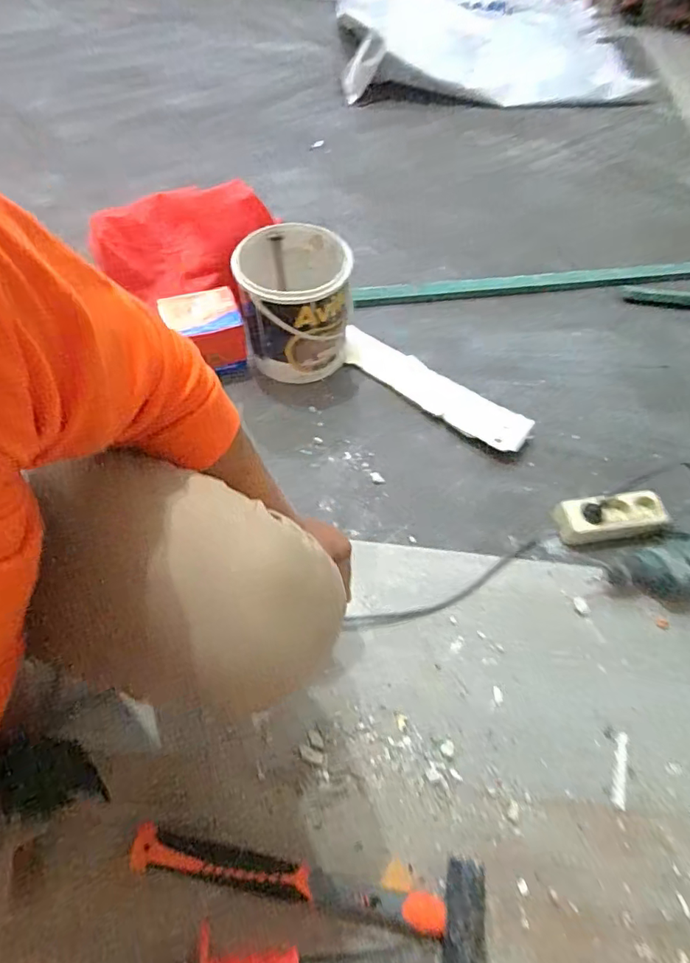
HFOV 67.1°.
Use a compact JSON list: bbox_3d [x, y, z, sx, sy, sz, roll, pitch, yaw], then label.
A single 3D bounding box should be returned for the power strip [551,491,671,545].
[{"bbox_3d":[0.400,0.055,0.788,0.170,0.045,0.068,-5,59,-7],"label":"power strip"}]

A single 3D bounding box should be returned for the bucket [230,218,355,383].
[{"bbox_3d":[-0.088,-0.300,0.888,0.177,0.199,0.174,2,56,-4],"label":"bucket"}]

